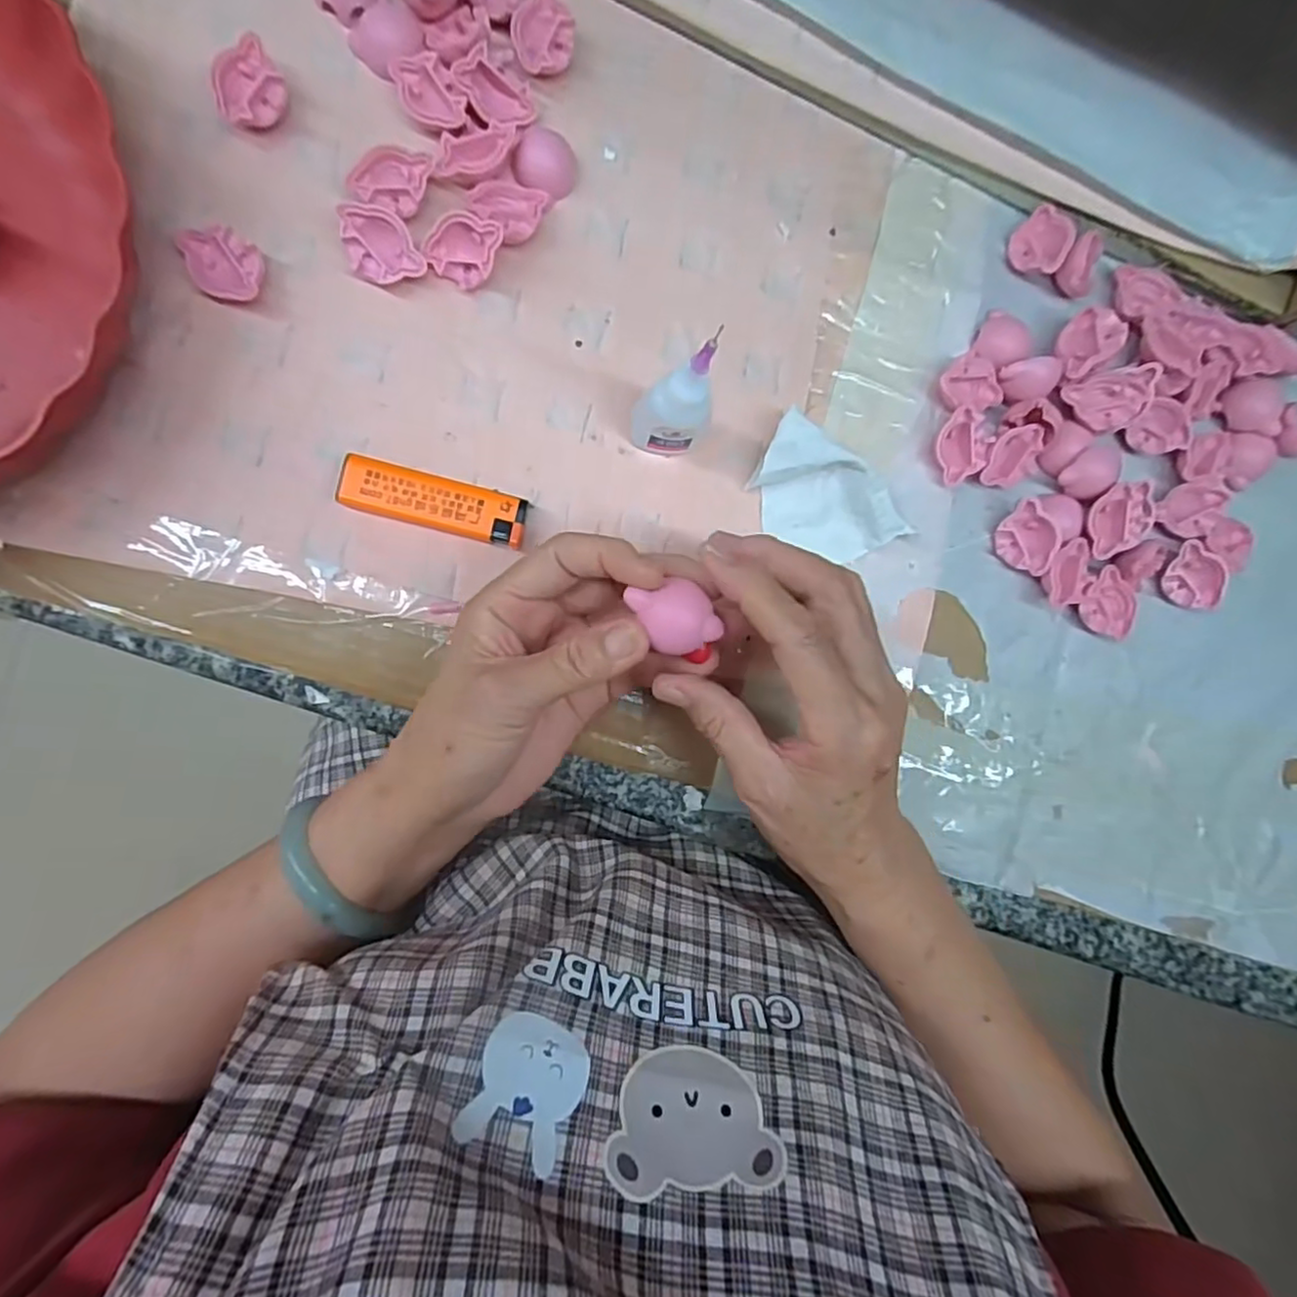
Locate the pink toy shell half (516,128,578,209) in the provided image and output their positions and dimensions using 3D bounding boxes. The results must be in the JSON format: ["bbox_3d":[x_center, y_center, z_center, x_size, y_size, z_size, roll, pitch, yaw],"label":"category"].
[{"bbox_3d":[-0.046,-0.225,0.302,0.027,0.009,0.030,44,84,-6],"label":"pink toy shell half"}]

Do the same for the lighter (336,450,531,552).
[{"bbox_3d":[-0.096,-0.066,0.293,0.079,0.014,0.023,13,88,-8],"label":"lighter"}]

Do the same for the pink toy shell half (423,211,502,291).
[{"bbox_3d":[-0.083,-0.180,0.292,0.031,0.011,0.029,28,121,-3],"label":"pink toy shell half"}]

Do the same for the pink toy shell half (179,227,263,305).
[{"bbox_3d":[-0.184,-0.165,0.279,0.031,0.012,0.026,6,89,-9],"label":"pink toy shell half"}]

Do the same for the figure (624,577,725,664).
[{"bbox_3d":[0.011,-0.010,0.247,0.025,0.020,0.036,-32,95,-7],"label":"figure"}]

